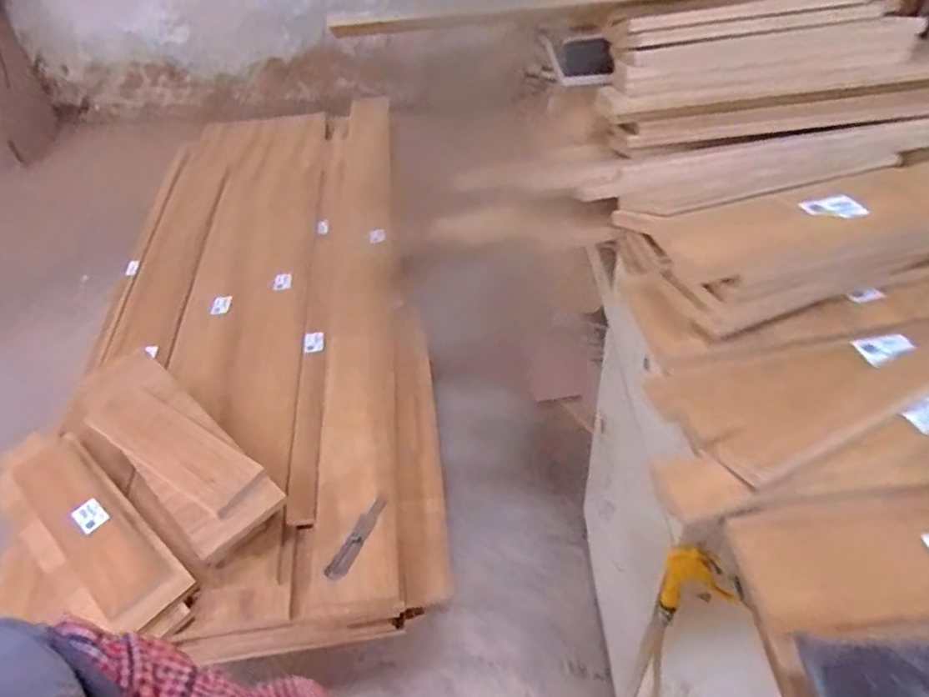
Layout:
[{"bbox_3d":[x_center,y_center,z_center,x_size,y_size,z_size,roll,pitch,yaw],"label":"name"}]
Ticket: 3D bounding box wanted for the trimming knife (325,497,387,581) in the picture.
[{"bbox_3d":[-0.177,0.314,1.039,0.035,0.021,0.152,19,49,21],"label":"trimming knife"}]

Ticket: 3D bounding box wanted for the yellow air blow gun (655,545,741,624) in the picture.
[{"bbox_3d":[0.284,0.291,0.759,0.085,0.175,0.021,6,46,9],"label":"yellow air blow gun"}]

